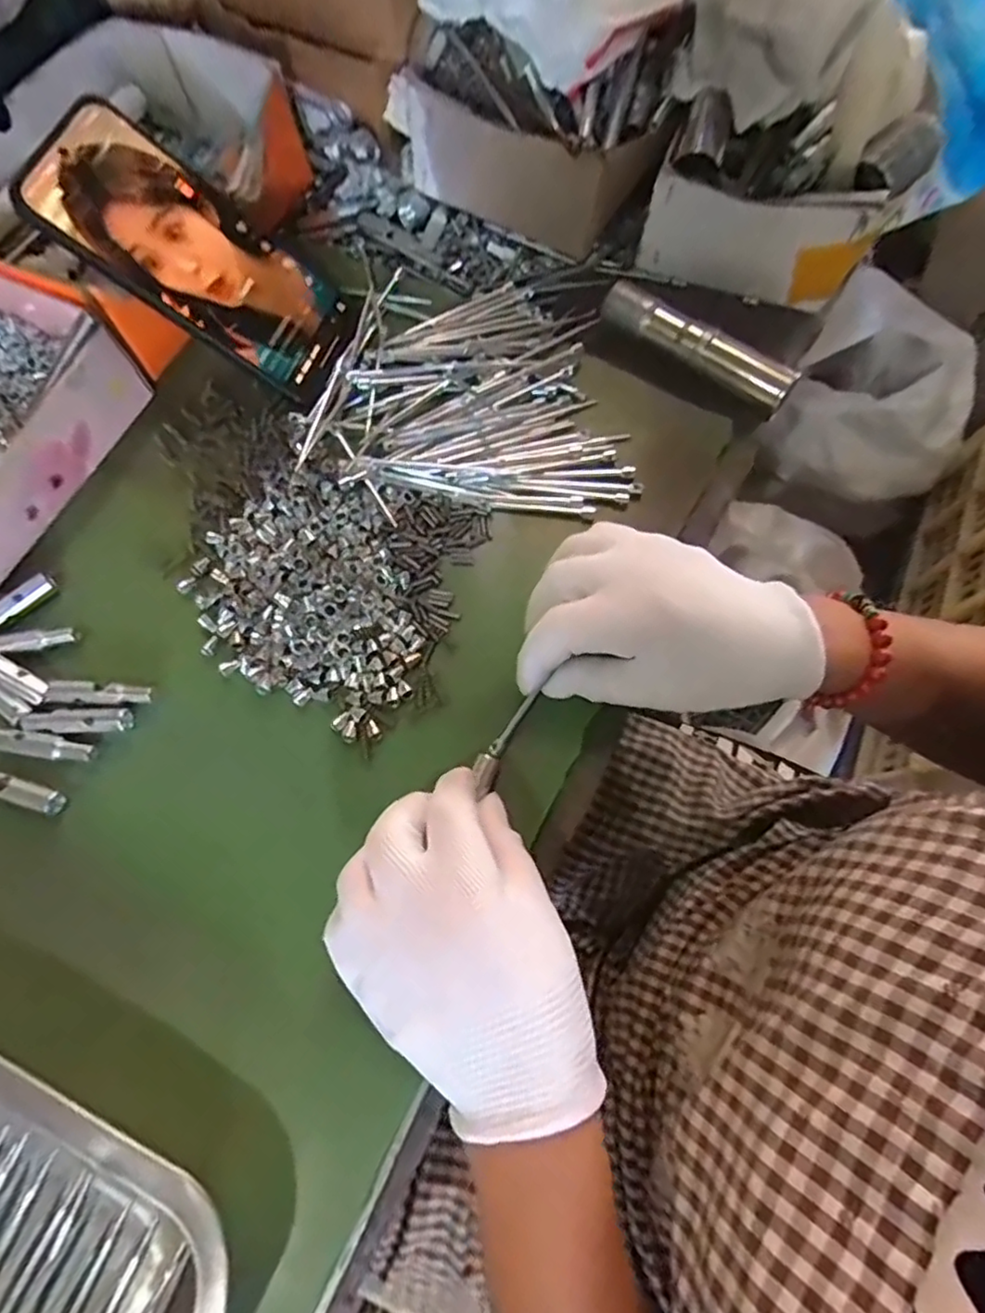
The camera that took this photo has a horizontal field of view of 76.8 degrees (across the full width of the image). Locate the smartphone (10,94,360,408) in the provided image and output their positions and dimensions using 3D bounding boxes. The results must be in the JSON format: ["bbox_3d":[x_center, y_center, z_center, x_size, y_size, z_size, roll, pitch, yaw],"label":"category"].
[{"bbox_3d":[-0.155,-0.216,0.339,0.159,0.005,0.076,29,76,-27],"label":"smartphone"}]

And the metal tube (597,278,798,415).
[{"bbox_3d":[0.120,-0.184,0.371,0.121,0.025,0.019,37,76,10],"label":"metal tube"}]

